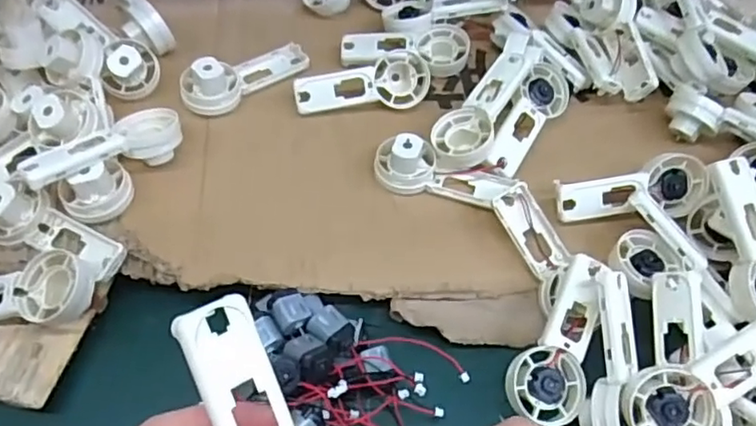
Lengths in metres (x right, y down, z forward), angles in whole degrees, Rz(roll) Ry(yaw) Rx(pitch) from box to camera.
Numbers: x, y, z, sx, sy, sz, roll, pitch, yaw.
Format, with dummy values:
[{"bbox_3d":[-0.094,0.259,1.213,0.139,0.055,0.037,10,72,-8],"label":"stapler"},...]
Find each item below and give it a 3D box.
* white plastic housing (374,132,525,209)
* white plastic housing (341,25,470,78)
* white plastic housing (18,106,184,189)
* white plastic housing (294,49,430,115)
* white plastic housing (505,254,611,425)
[{"bbox_3d":[0.043,-0.028,0.389,0.088,0.027,0.033,10,56,3],"label":"white plastic housing"},{"bbox_3d":[0.020,-0.119,0.450,0.092,0.016,0.034,-3,56,-5],"label":"white plastic housing"},{"bbox_3d":[-0.163,-0.036,0.366,0.093,0.024,0.037,-28,59,-36],"label":"white plastic housing"},{"bbox_3d":[-0.012,-0.089,0.427,0.092,0.037,0.022,-11,15,-12],"label":"white plastic housing"},{"bbox_3d":[0.100,0.067,0.328,0.041,0.014,0.092,22,78,12],"label":"white plastic housing"}]

